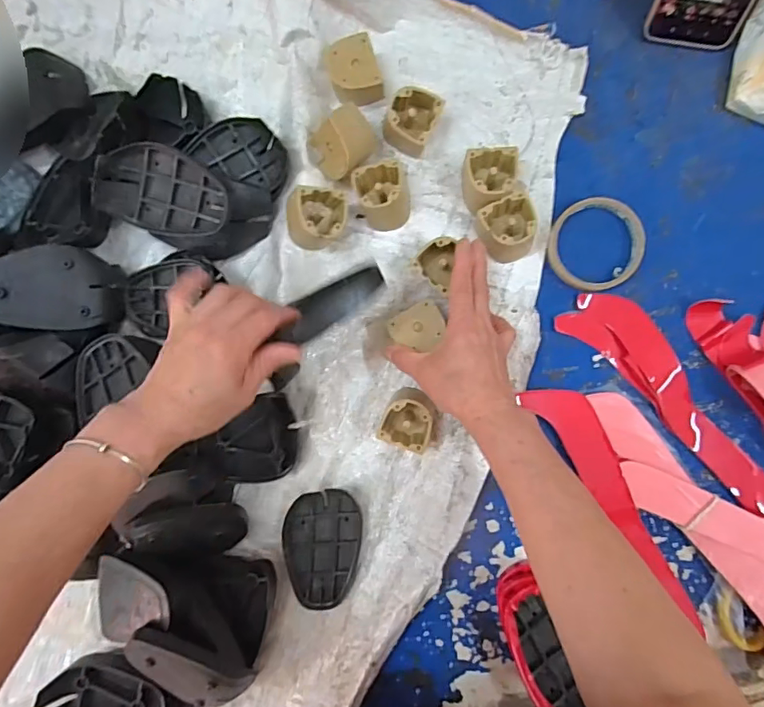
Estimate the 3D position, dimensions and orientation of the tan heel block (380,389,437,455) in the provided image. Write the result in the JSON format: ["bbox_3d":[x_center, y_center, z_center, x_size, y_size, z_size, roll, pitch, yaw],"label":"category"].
[{"bbox_3d":[0.029,0.061,0.483,0.052,0.037,0.053,17,91,5],"label":"tan heel block"}]

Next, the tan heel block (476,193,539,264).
[{"bbox_3d":[0.118,-0.115,0.471,0.053,0.037,0.053,-26,87,4],"label":"tan heel block"}]

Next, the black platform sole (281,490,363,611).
[{"bbox_3d":[-0.058,0.190,0.494,0.074,0.015,0.114,-2,89,5],"label":"black platform sole"}]

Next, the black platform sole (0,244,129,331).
[{"bbox_3d":[-0.300,-0.060,0.464,0.121,0.023,0.074,1,98,-32],"label":"black platform sole"}]

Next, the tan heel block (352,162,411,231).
[{"bbox_3d":[0.002,-0.149,0.481,0.048,0.041,0.056,-11,88,5],"label":"tan heel block"}]

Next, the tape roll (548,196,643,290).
[{"bbox_3d":[0.203,-0.103,0.481,0.086,0.010,0.086,0,89,5],"label":"tape roll"}]

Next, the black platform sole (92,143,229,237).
[{"bbox_3d":[-0.199,-0.145,0.463,0.120,0.026,0.076,17,117,4],"label":"black platform sole"}]

